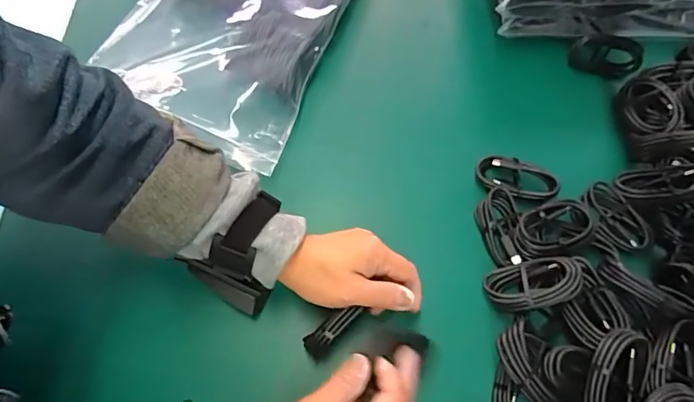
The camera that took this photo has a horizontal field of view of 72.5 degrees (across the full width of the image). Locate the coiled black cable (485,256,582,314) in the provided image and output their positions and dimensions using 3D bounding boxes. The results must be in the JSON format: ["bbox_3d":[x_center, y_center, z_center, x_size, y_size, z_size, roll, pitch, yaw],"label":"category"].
[{"bbox_3d":[0.155,0.071,0.396,0.075,0.016,0.042,-9,49,26],"label":"coiled black cable"}]

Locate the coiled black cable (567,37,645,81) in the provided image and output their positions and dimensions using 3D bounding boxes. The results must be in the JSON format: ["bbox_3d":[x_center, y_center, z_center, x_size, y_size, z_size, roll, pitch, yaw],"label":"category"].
[{"bbox_3d":[0.283,-0.158,0.518,0.072,0.043,0.016,11,30,9],"label":"coiled black cable"}]

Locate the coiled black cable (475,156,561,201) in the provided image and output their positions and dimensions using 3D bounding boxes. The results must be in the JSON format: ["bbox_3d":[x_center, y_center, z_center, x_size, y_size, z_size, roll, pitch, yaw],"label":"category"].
[{"bbox_3d":[0.161,-0.022,0.450,0.074,0.013,0.034,17,65,8],"label":"coiled black cable"}]

